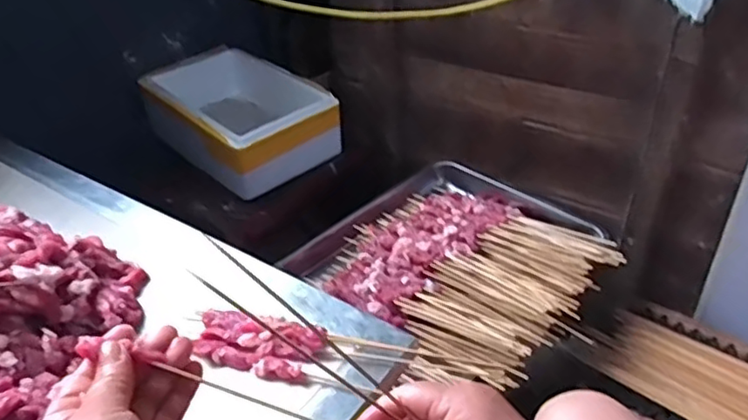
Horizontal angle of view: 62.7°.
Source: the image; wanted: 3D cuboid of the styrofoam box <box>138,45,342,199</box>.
[{"bbox_3d":[-0.248,-0.180,1.161,0.227,0.132,0.350,-32,45,-32],"label":"styrofoam box"}]

